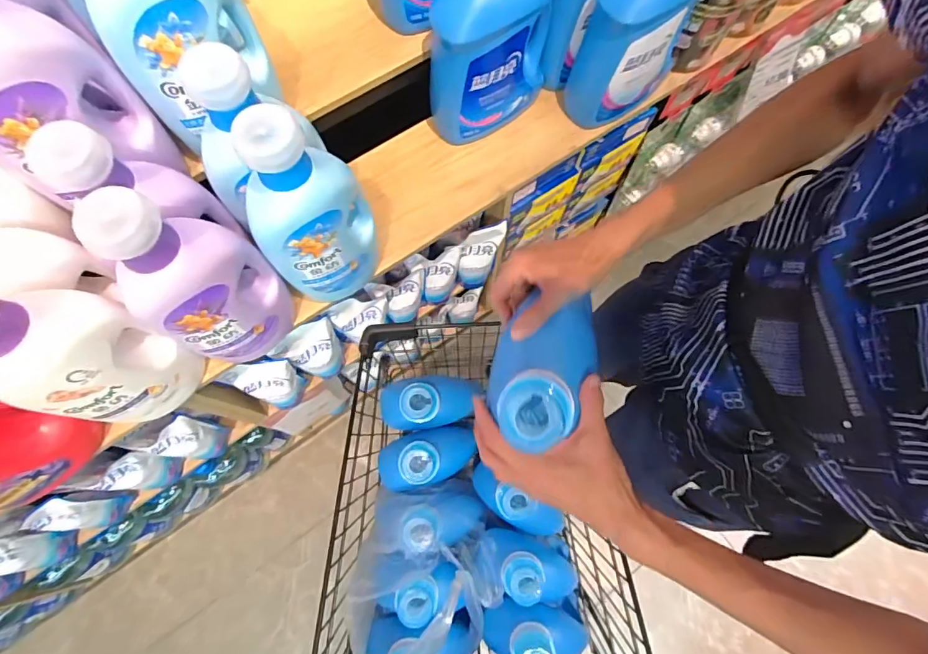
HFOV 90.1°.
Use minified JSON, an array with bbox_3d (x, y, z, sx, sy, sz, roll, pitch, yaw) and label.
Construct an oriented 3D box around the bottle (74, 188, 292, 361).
[{"bbox_3d":[-0.301,-0.046,0.534,0.141,0.290,0.087,-30,76,-10],"label":"bottle"}]

